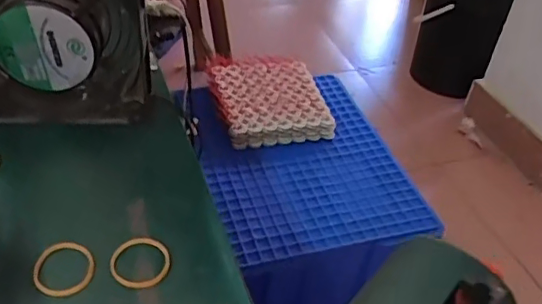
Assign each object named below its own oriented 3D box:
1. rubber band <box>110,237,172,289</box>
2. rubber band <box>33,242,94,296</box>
[{"bbox_3d":[-0.071,0.059,0.305,0.032,0.004,0.033,0,41,-8],"label":"rubber band"},{"bbox_3d":[-0.109,0.061,0.298,0.031,0.004,0.031,12,41,6],"label":"rubber band"}]

